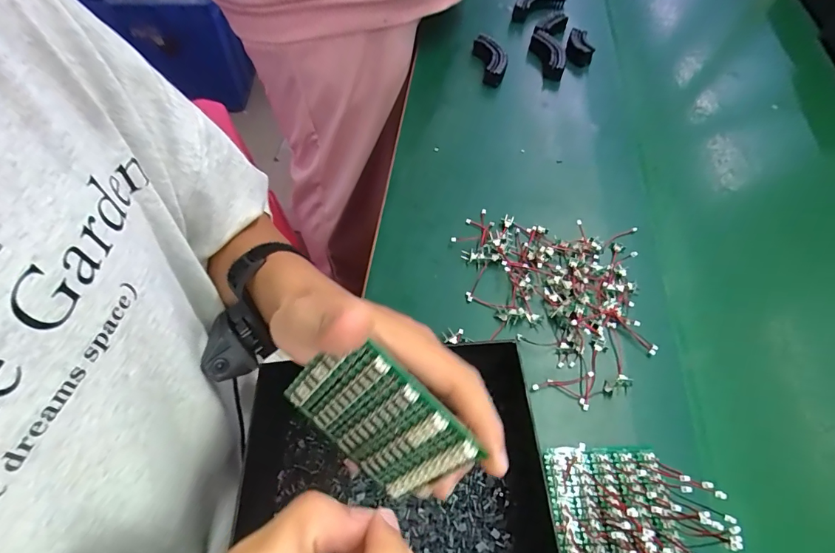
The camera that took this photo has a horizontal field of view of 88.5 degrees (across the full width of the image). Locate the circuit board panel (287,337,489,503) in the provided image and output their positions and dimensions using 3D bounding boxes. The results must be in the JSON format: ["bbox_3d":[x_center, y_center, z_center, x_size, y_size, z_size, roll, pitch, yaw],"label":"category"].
[{"bbox_3d":[-0.022,0.072,0.213,0.084,0.075,0.006,43,37,2],"label":"circuit board panel"}]

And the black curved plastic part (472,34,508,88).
[{"bbox_3d":[0.105,-0.308,0.609,0.033,0.029,0.096,-5,58,-5],"label":"black curved plastic part"}]

